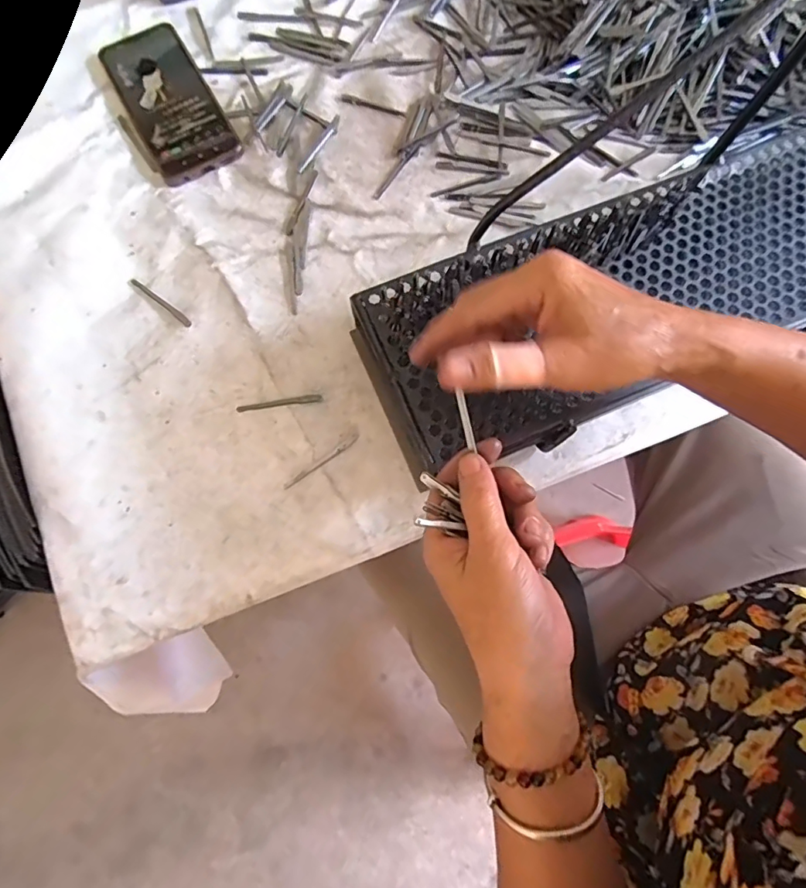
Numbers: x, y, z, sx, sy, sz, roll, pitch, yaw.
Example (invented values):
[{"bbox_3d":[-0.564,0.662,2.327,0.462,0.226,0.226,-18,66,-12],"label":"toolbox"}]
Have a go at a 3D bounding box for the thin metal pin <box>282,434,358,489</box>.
[{"bbox_3d":[-0.062,0.013,0.377,0.068,0.004,0.005,-36,80,-9],"label":"thin metal pin"}]

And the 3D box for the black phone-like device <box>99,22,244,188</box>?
[{"bbox_3d":[-0.214,-0.315,0.453,0.080,0.010,0.164,-30,79,-8],"label":"black phone-like device"}]

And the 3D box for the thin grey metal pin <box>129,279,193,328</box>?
[{"bbox_3d":[-0.202,-0.119,0.411,0.068,0.004,0.006,39,79,7],"label":"thin grey metal pin"}]

